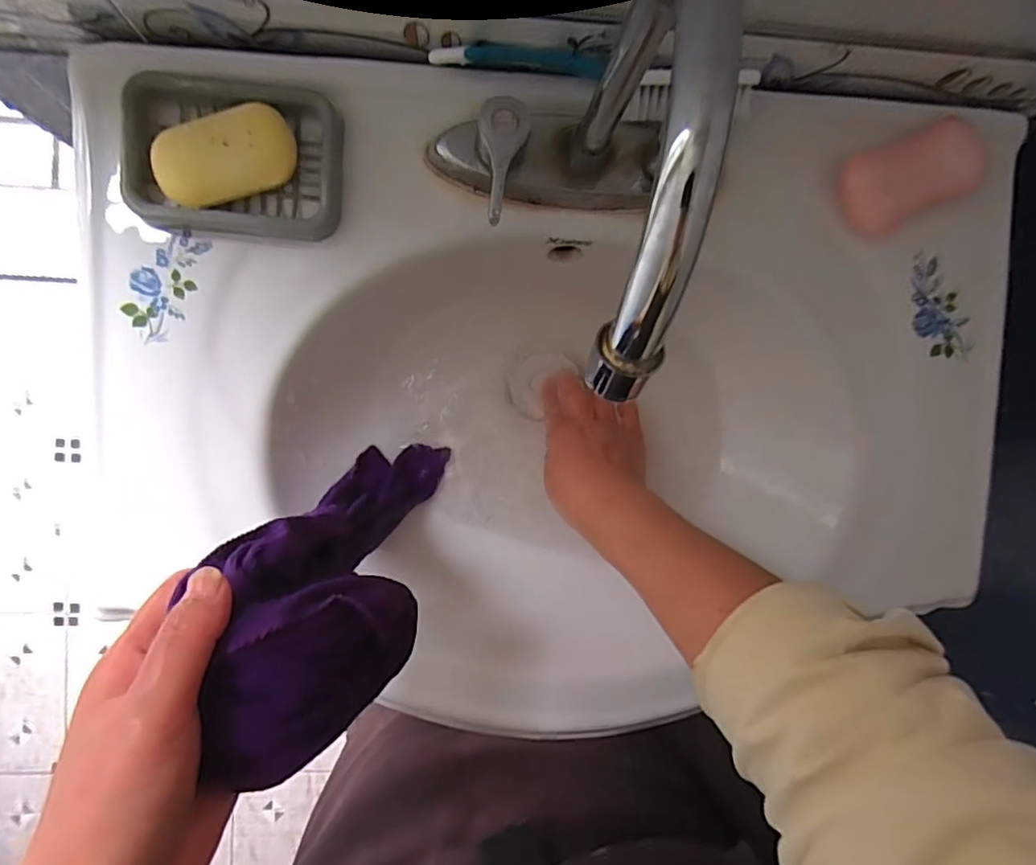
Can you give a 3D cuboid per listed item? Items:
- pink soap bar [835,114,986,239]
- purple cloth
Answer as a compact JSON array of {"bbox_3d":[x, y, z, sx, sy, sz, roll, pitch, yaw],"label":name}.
[{"bbox_3d":[0.251,-0.163,0.380,0.093,0.019,0.051,-25,94,-4],"label":"pink soap bar"},{"bbox_3d":[-0.088,0.068,0.333,0.080,0.274,0.065,24,103,-6],"label":"purple cloth"}]

